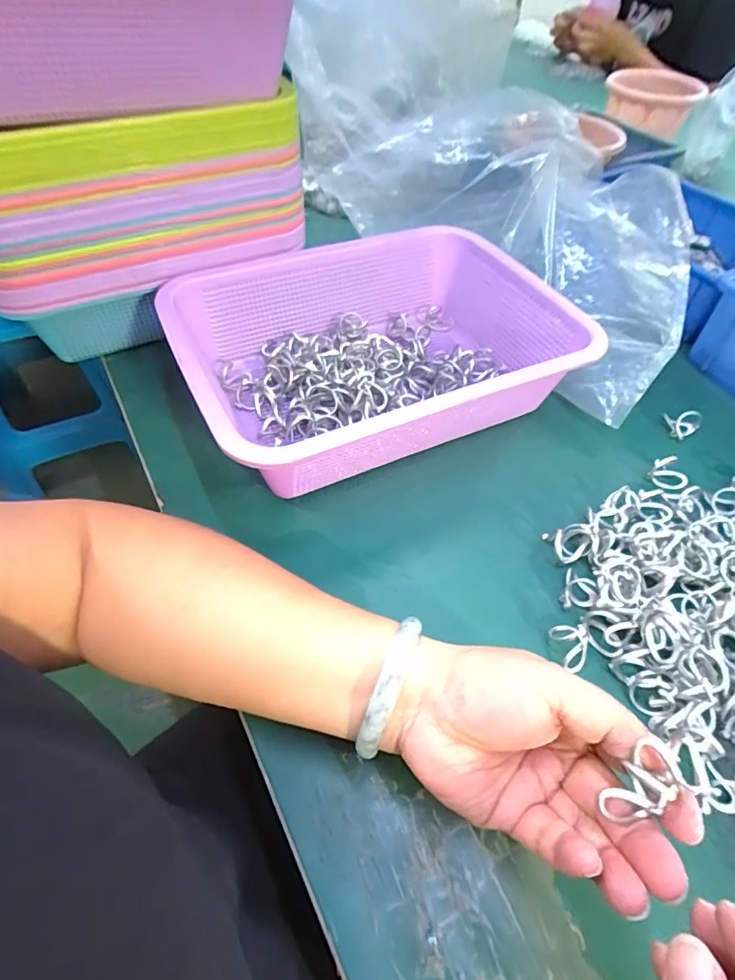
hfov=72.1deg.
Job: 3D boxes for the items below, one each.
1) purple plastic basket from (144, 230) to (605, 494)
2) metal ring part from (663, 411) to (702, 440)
[{"bbox_3d":[0.011,-0.114,0.415,0.307,0.088,0.221,-21,56,-18],"label":"purple plastic basket"},{"bbox_3d":[0.267,-0.059,0.429,0.027,0.019,0.022,37,61,25],"label":"metal ring part"}]

